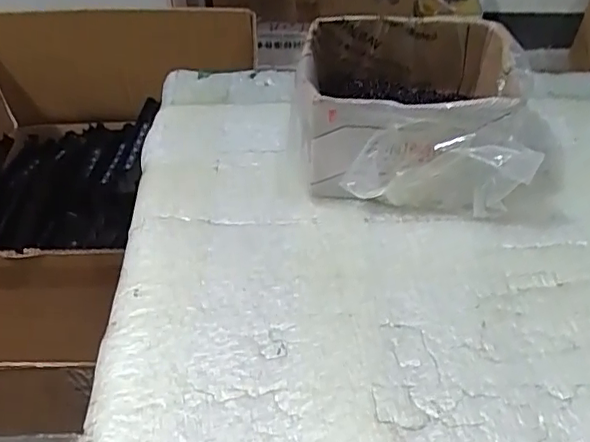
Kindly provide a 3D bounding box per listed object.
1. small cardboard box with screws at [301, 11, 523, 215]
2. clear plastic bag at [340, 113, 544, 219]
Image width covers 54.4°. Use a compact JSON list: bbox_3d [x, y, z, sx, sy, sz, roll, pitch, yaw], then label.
[{"bbox_3d":[0.070,-0.067,0.362,0.127,0.077,0.103,4,50,4],"label":"small cardboard box with screws"},{"bbox_3d":[0.083,-0.027,0.336,0.099,0.065,0.024,2,50,2],"label":"clear plastic bag"}]

